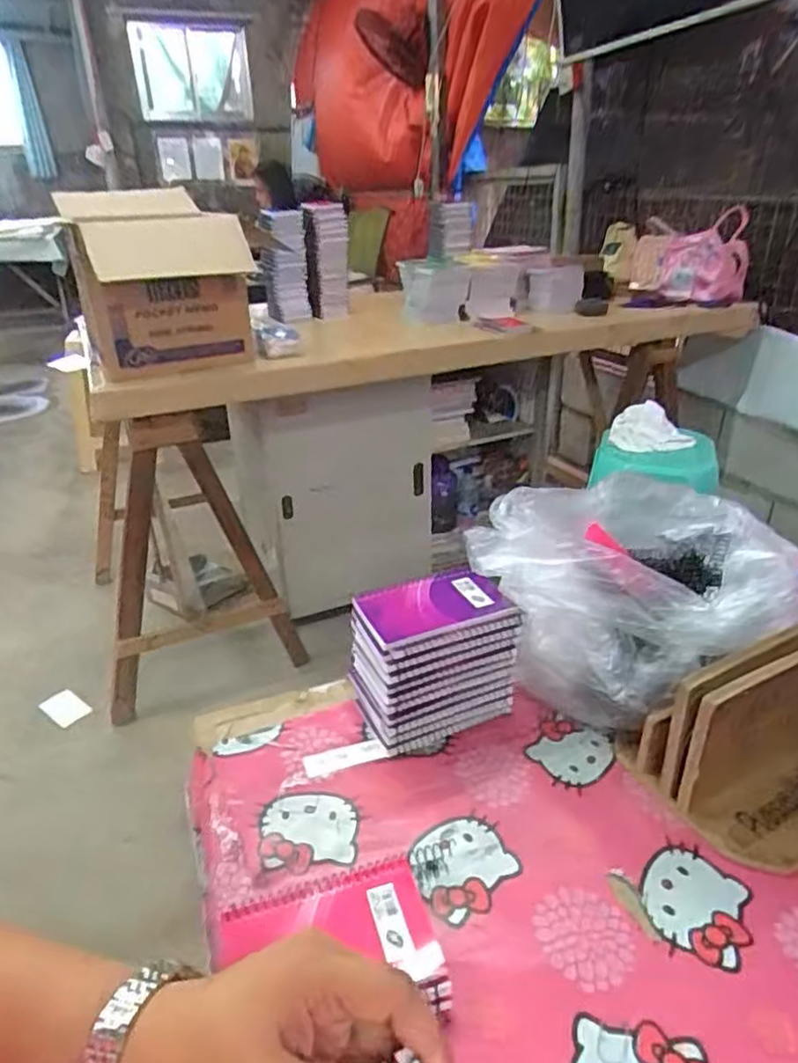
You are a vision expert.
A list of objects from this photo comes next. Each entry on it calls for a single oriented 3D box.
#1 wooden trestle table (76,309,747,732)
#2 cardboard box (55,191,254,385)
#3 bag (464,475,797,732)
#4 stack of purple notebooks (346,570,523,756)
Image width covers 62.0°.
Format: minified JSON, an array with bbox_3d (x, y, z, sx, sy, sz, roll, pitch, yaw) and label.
[{"bbox_3d":[0.067,-0.212,1.965,1.894,0.887,0.541,-13,30,-19],"label":"wooden trestle table"},{"bbox_3d":[-0.501,-0.520,1.403,0.322,0.338,0.411,-12,30,-18],"label":"cardboard box"},{"bbox_3d":[0.225,0.057,0.630,0.256,0.181,0.225,13,31,26],"label":"bag"},{"bbox_3d":[0.032,0.121,0.634,0.148,0.122,0.093,-11,29,-16],"label":"stack of purple notebooks"}]

